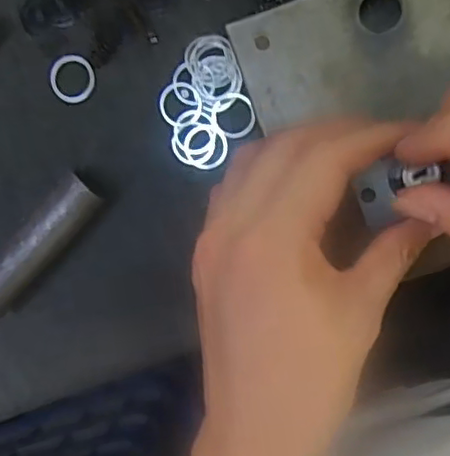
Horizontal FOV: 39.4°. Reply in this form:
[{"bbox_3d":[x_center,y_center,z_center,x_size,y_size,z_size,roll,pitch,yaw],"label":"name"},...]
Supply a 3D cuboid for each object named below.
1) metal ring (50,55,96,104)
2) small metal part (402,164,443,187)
[{"bbox_3d":[-0.085,-0.083,0.349,0.026,0.004,0.026,1,95,8],"label":"metal ring"},{"bbox_3d":[0.079,-0.021,0.254,0.015,0.005,0.007,-8,94,6],"label":"small metal part"}]

